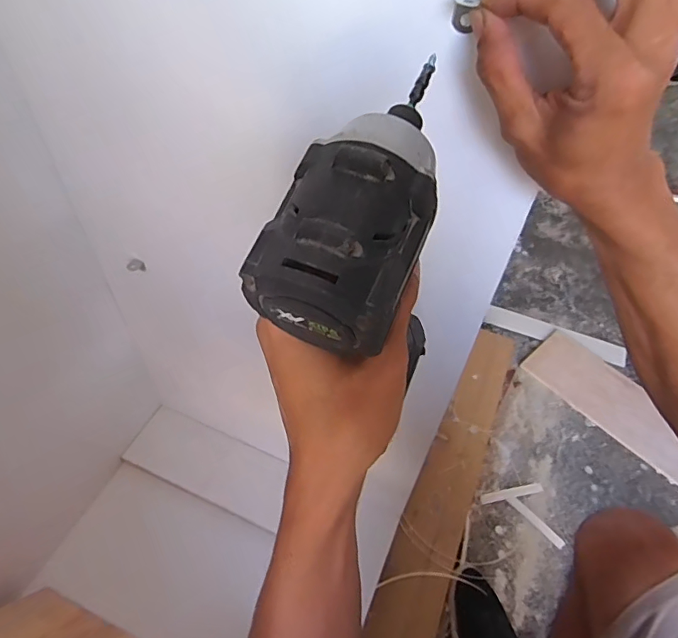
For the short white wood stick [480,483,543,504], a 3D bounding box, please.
[{"bbox_3d":[0.341,0.342,0.959,0.131,0.012,0.019,-9,50,-9],"label":"short white wood stick"}]

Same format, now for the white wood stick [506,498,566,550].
[{"bbox_3d":[0.376,0.386,0.932,0.018,0.013,0.120,-36,59,-28],"label":"white wood stick"}]

